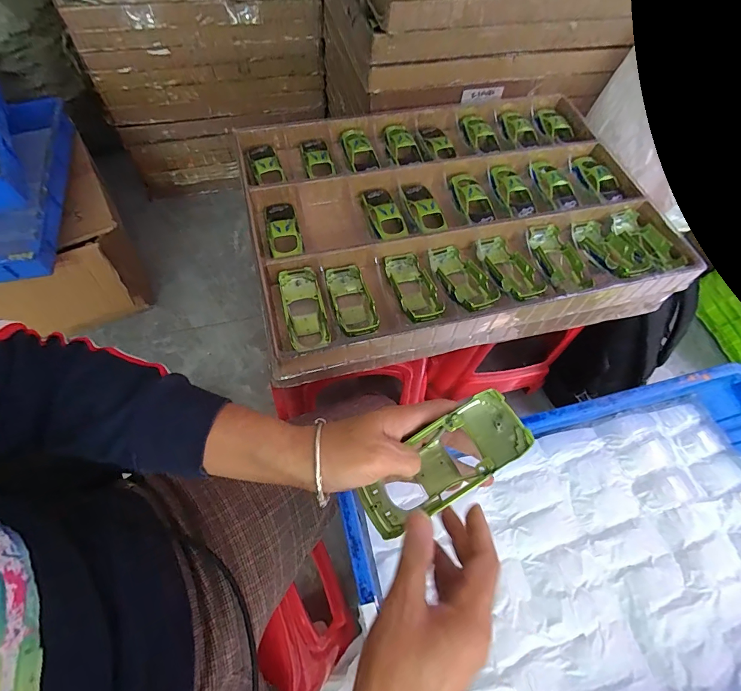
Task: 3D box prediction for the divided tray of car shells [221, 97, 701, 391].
[{"bbox_3d":[0.133,-0.224,0.640,0.635,0.082,0.454,-12,65,-10],"label":"divided tray of car shells"}]

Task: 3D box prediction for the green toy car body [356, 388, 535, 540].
[{"bbox_3d":[0.054,0.090,0.290,0.133,0.029,0.055,-41,70,10],"label":"green toy car body"}]

